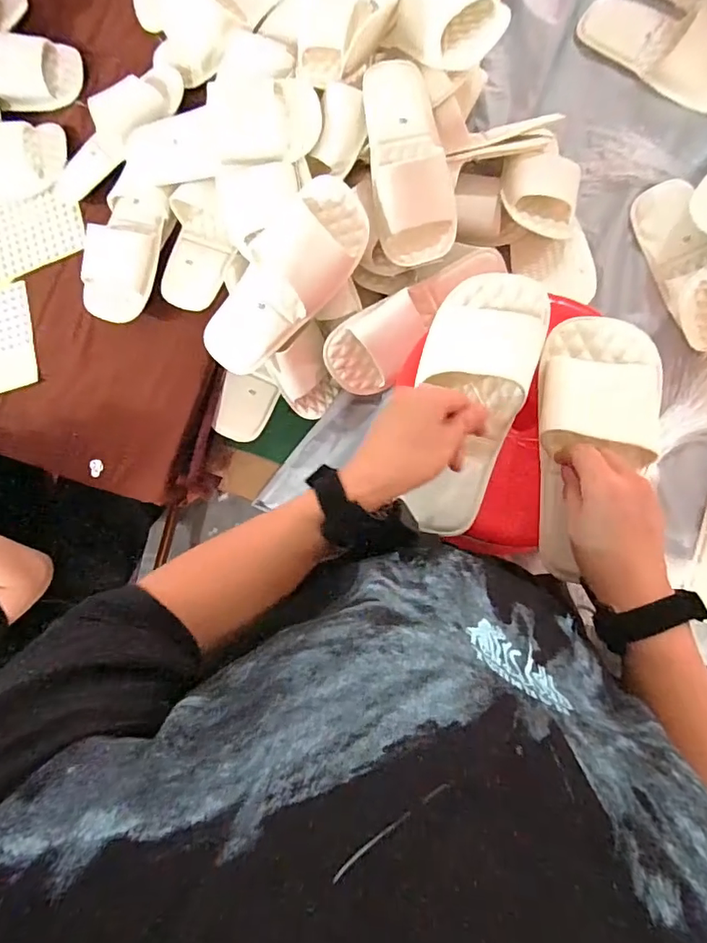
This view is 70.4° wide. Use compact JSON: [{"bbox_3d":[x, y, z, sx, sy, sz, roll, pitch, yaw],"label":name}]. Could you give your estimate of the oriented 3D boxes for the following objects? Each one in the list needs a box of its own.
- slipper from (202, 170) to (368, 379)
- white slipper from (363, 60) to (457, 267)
[{"bbox_3d":[-0.086,-0.235,0.626,0.109,0.057,0.262,47,108,9],"label":"slipper"},{"bbox_3d":[0.068,-0.379,0.624,0.098,0.057,0.227,-13,95,-8],"label":"white slipper"}]

